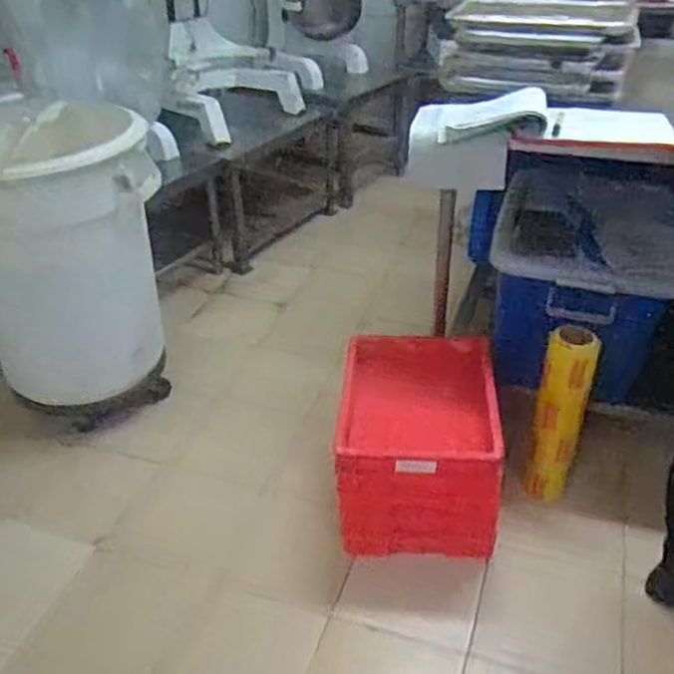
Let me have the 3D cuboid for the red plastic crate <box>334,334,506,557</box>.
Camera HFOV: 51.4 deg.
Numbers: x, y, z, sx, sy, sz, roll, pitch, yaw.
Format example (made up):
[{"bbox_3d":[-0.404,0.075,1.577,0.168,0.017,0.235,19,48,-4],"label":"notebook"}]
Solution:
[{"bbox_3d":[0.193,0.240,1.700,0.360,0.274,0.476,1,35,4],"label":"red plastic crate"}]

